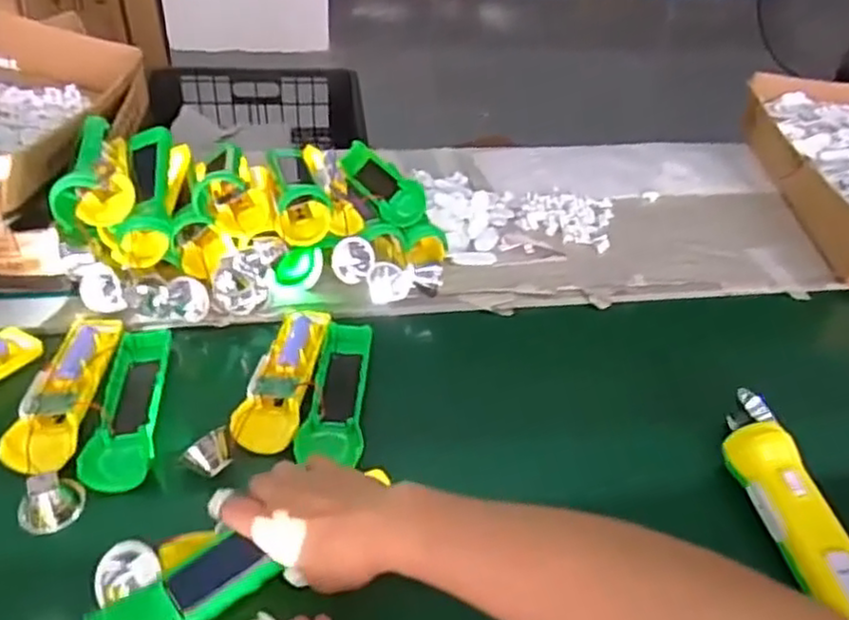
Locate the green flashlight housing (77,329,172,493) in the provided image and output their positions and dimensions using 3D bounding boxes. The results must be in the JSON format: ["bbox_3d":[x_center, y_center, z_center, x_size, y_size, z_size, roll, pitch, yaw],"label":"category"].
[{"bbox_3d":[-0.243,0.079,0.575,0.047,0.017,0.167,-2,38,-9],"label":"green flashlight housing"}]

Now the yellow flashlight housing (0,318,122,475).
[{"bbox_3d":[-0.299,0.064,0.578,0.051,0.022,0.166,1,38,-5],"label":"yellow flashlight housing"}]

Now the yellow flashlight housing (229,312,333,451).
[{"bbox_3d":[-0.120,0.056,0.608,0.051,0.026,0.163,7,38,3],"label":"yellow flashlight housing"}]

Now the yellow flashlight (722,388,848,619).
[{"bbox_3d":[0.274,0.142,0.521,0.055,0.040,0.209,-1,38,-7],"label":"yellow flashlight"}]

